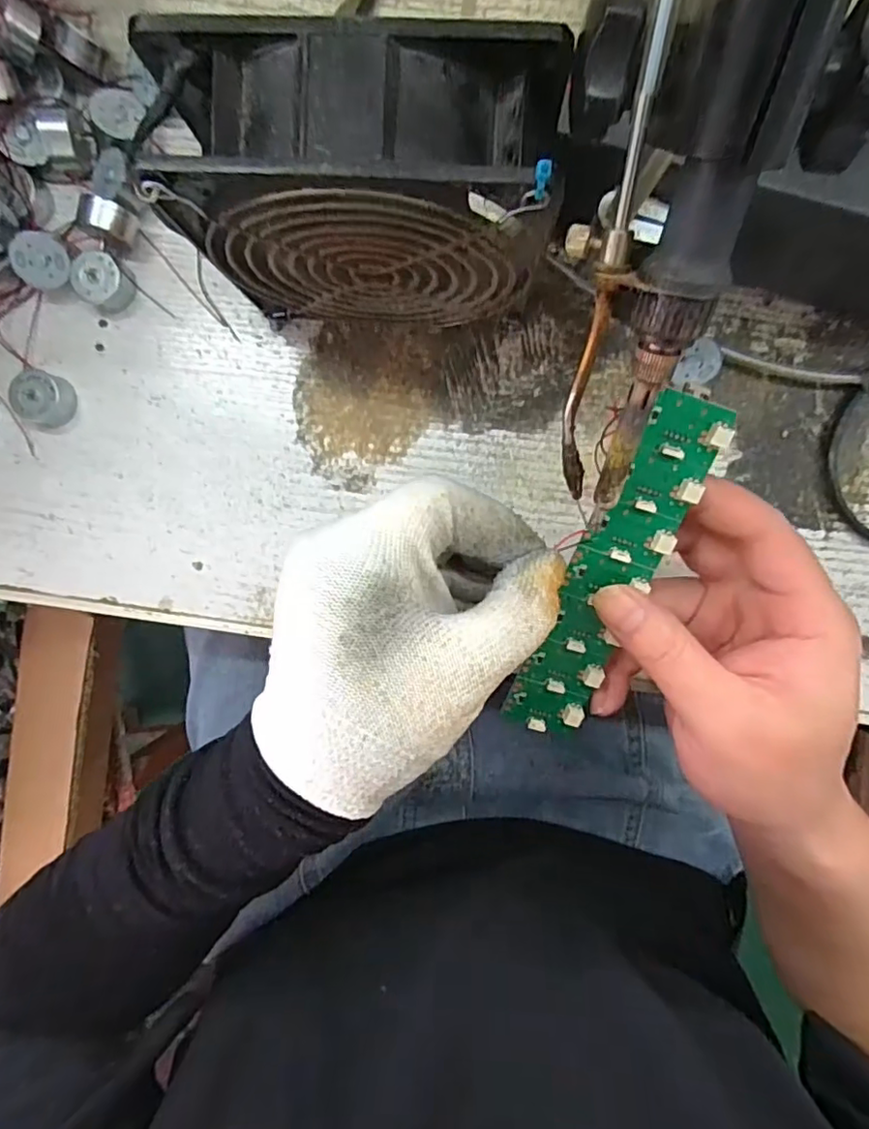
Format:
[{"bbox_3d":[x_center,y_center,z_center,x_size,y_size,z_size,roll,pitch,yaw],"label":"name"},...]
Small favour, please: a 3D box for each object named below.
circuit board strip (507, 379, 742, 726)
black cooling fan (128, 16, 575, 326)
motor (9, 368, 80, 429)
[{"bbox_3d":[0.064,0.006,0.216,0.028,0.005,0.137,21,111,0],"label":"circuit board strip"},{"bbox_3d":[-0.021,-0.124,0.213,0.114,0.123,0.046,5,95,2],"label":"black cooling fan"},{"bbox_3d":[-0.185,-0.078,0.276,0.026,0.015,0.025,0,94,2],"label":"motor"}]

